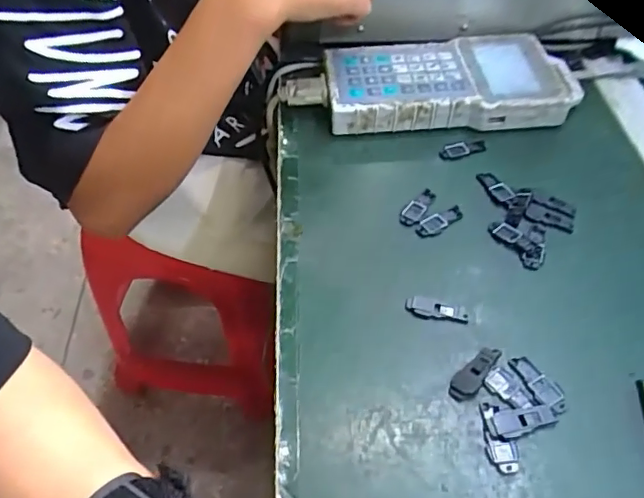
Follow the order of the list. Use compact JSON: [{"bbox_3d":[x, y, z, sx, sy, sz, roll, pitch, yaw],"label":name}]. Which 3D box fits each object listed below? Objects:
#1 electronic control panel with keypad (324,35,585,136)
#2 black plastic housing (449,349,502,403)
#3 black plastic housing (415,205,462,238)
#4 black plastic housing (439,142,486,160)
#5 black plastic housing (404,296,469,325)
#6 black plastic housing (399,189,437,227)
[{"bbox_3d":[0.117,-0.152,0.514,0.219,0.034,0.107,-1,50,0],"label":"electronic control panel with keypad"},{"bbox_3d":[0.093,0.075,0.345,0.015,0.004,0.043,32,57,24],"label":"black plastic housing"},{"bbox_3d":[0.089,-0.021,0.427,0.042,0.004,0.014,-29,55,-22],"label":"black plastic housing"},{"bbox_3d":[0.118,-0.086,0.478,0.040,0.004,0.019,-12,51,-9],"label":"black plastic housing"},{"bbox_3d":[0.076,0.041,0.374,0.041,0.004,0.014,11,51,10],"label":"black plastic housing"},{"bbox_3d":[0.074,-0.032,0.437,0.014,0.005,0.041,27,55,21],"label":"black plastic housing"}]

